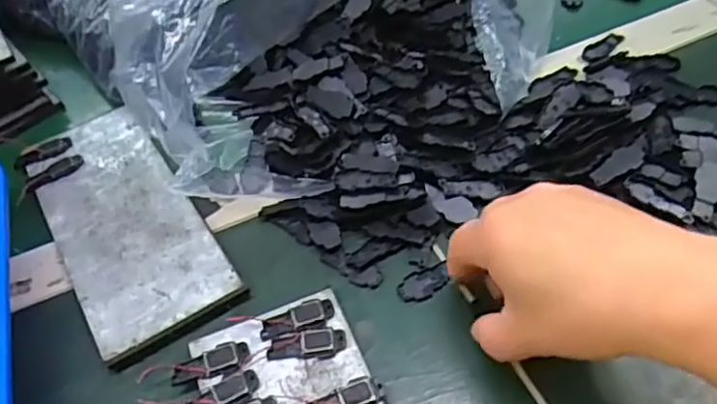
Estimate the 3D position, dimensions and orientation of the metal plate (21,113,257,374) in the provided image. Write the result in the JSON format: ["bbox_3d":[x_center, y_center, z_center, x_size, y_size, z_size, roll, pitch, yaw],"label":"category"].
[{"bbox_3d":[-0.145,0.008,0.392,0.080,0.007,0.194,-29,54,-17],"label":"metal plate"}]

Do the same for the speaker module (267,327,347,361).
[{"bbox_3d":[-0.026,0.072,0.324,0.039,0.005,0.016,-8,50,-1],"label":"speaker module"}]

